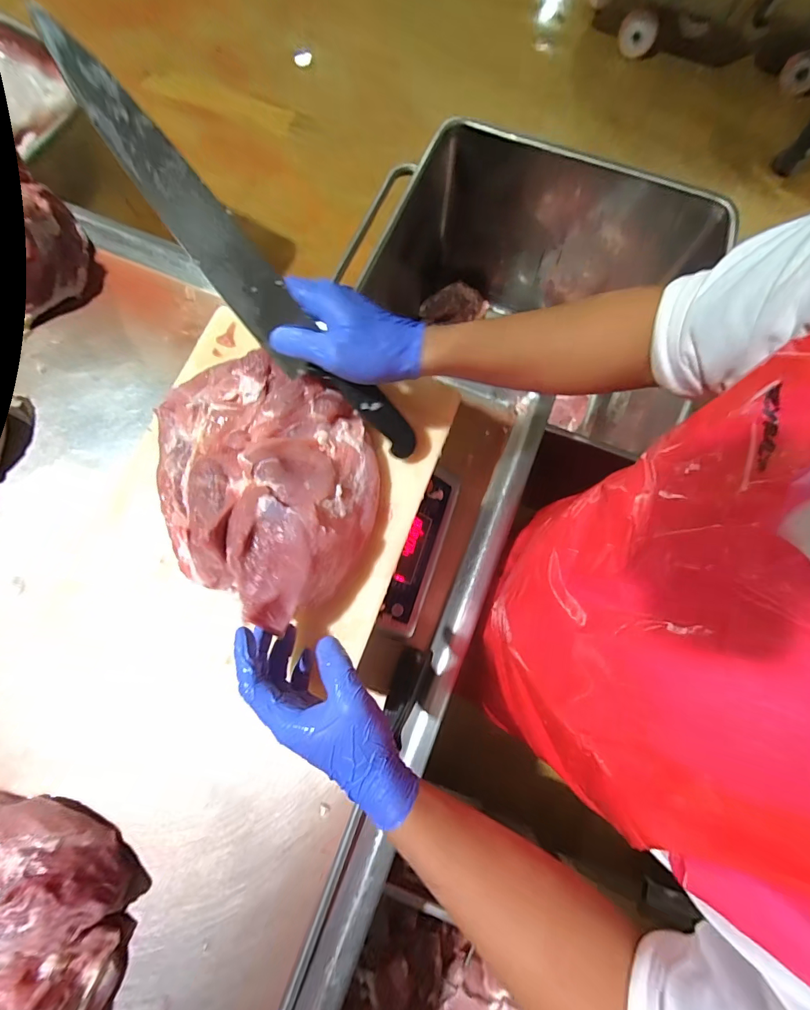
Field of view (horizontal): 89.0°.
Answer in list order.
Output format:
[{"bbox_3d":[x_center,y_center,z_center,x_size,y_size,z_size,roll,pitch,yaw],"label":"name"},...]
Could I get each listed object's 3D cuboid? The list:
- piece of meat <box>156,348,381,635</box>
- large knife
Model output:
[{"bbox_3d":[-0.129,-0.035,0.380,0.218,0.071,0.233,28,77,5],"label":"piece of meat"},{"bbox_3d":[-0.111,-0.163,0.337,0.352,0.028,0.042,45,76,-30],"label":"large knife"}]

